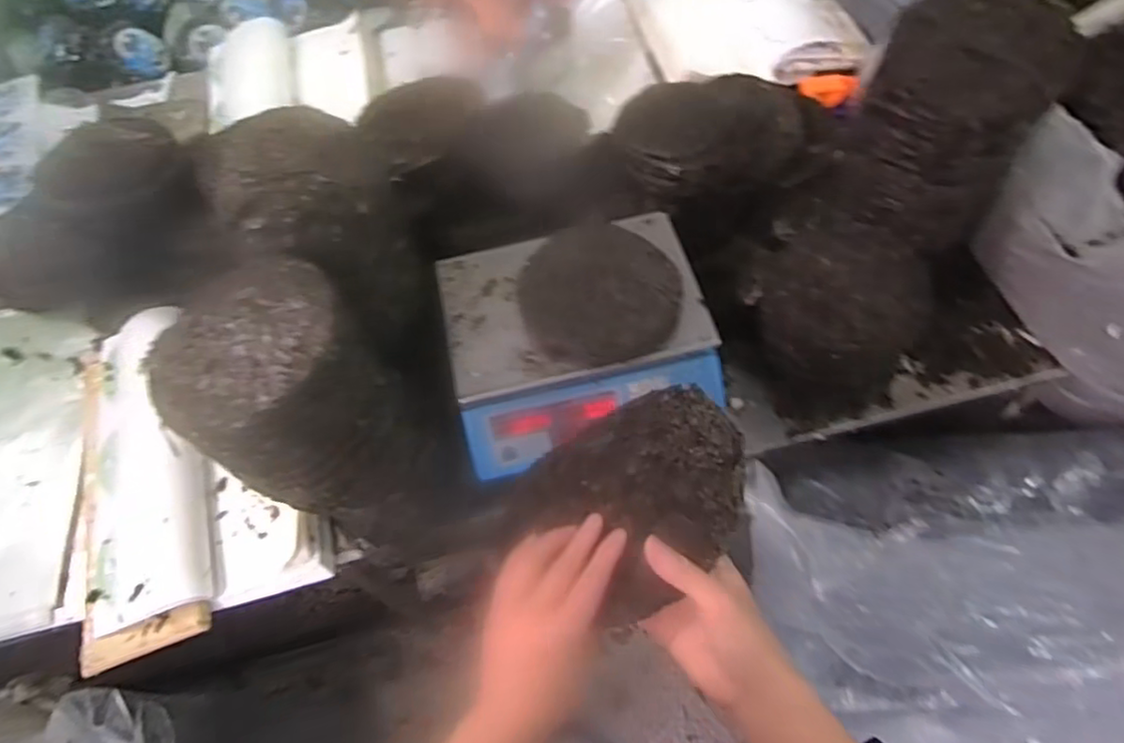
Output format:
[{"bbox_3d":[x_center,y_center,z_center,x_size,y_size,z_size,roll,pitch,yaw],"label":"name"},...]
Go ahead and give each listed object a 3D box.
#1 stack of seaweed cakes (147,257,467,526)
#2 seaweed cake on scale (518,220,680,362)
[{"bbox_3d":[-0.287,0.043,0.734,0.261,0.270,0.197,36,70,21],"label":"stack of seaweed cakes"},{"bbox_3d":[0.048,-0.106,0.827,0.197,0.020,0.201,-1,64,2],"label":"seaweed cake on scale"}]

